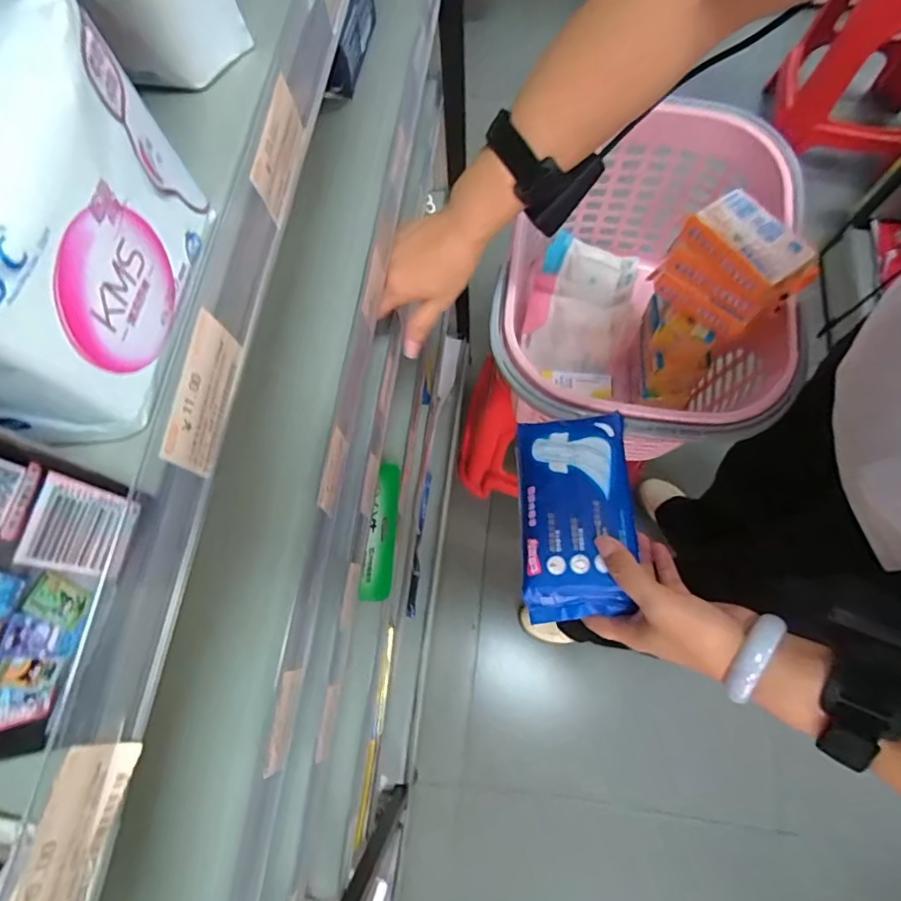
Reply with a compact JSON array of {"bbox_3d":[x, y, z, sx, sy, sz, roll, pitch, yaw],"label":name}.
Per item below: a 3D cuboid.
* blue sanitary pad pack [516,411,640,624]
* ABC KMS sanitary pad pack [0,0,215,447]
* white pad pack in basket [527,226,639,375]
[{"bbox_3d":[0.099,0.051,0.417,0.084,0.045,0.154,-6,67,17],"label":"blue sanitary pad pack"},{"bbox_3d":[-0.133,-0.066,0.157,0.073,0.078,0.112,3,72,3],"label":"ABC KMS sanitary pad pack"},{"bbox_3d":[0.183,-0.213,0.745,0.132,0.069,0.231,14,73,6],"label":"white pad pack in basket"}]

